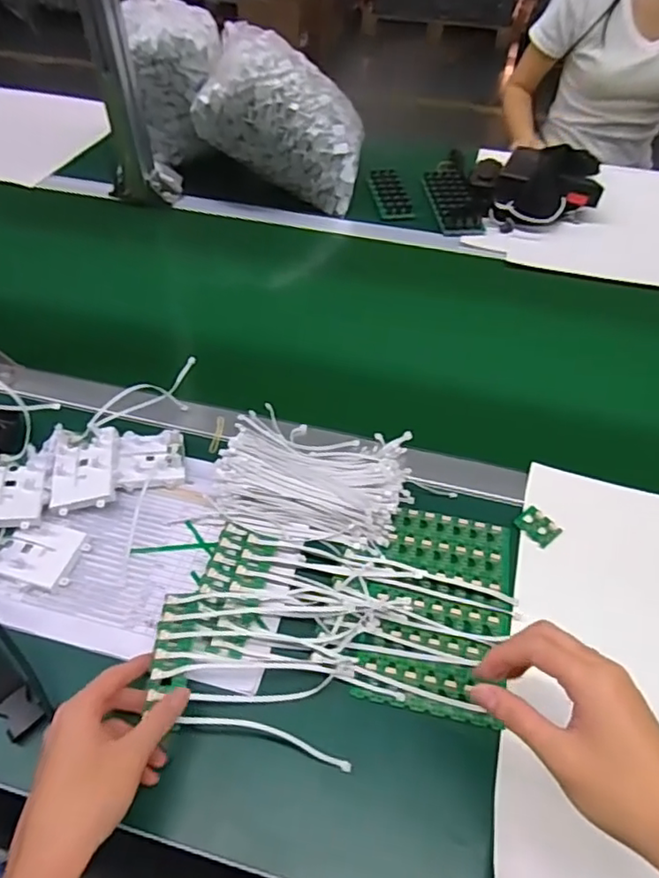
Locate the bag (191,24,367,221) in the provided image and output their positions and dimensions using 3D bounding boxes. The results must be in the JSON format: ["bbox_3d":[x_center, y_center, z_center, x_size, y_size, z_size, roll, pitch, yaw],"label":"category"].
[{"bbox_3d":[-0.066,-0.524,0.960,0.283,0.176,0.150,28,32,-17],"label":"bag"}]

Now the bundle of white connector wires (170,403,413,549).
[{"bbox_3d":[-0.019,0.035,0.590,0.185,0.042,0.146,13,51,9],"label":"bundle of white connector wires"}]

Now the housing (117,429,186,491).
[{"bbox_3d":[-0.179,0.021,0.587,0.063,0.018,0.063,-6,50,-7],"label":"housing"}]

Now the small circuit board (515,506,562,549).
[{"bbox_3d":[0.206,0.087,0.577,0.029,0.006,0.038,-37,57,-20],"label":"small circuit board"}]

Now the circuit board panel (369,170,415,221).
[{"bbox_3d":[0.103,-0.419,0.998,0.057,0.012,0.162,-8,52,-1],"label":"circuit board panel"}]

